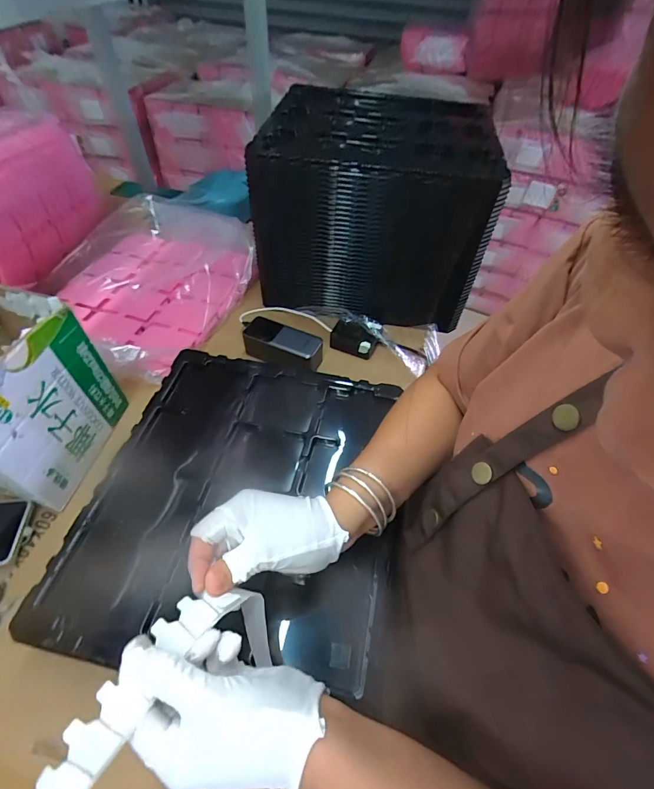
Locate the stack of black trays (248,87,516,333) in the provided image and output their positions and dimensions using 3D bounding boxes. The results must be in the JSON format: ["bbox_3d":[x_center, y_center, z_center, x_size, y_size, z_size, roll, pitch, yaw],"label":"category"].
[{"bbox_3d":[0.095,-0.360,0.740,0.374,0.259,0.365,12,52,6],"label":"stack of black trays"}]

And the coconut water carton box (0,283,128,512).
[{"bbox_3d":[-0.390,0.004,0.486,0.150,0.202,0.189,11,52,5],"label":"coconut water carton box"}]

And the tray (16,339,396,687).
[{"bbox_3d":[-0.096,0.104,0.459,0.323,0.042,0.360,9,52,4],"label":"tray"}]

